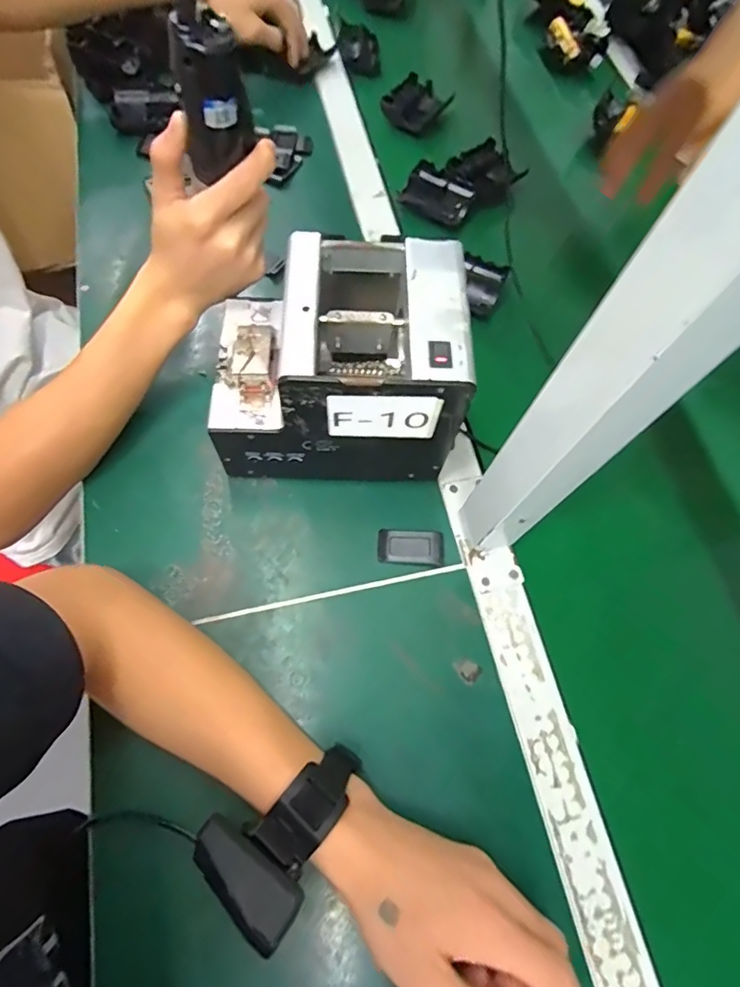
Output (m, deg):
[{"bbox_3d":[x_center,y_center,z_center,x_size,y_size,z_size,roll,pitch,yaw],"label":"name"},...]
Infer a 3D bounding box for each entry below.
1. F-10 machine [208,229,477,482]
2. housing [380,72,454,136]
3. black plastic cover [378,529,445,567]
[{"bbox_3d":[-0.027,-0.097,0.400,0.174,0.144,0.127,1,68,-3],"label":"F-10 machine"},{"bbox_3d":[0.056,-0.488,0.638,0.065,0.021,0.088,35,71,10],"label":"housing"},{"bbox_3d":[0.035,0.044,0.425,0.056,0.004,0.030,2,68,-2],"label":"black plastic cover"}]

